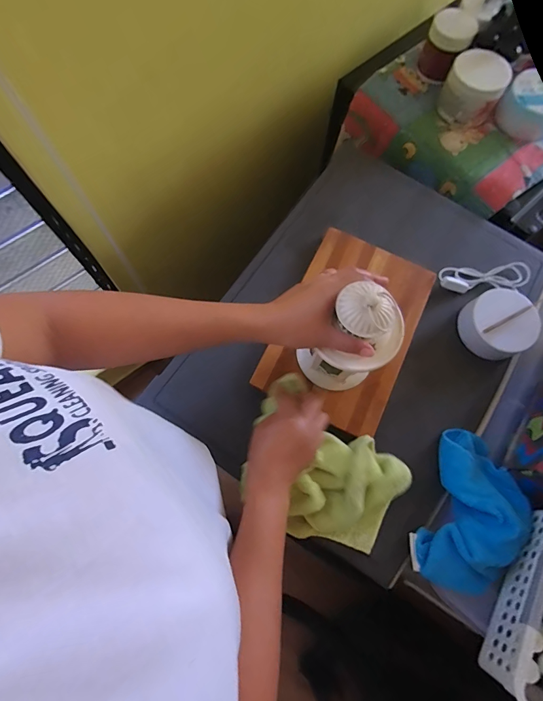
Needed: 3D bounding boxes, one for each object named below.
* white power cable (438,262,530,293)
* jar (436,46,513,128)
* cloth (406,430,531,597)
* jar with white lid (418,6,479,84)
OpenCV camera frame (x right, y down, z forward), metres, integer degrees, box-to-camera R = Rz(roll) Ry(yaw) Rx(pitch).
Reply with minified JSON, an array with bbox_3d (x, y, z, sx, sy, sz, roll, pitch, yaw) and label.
[{"bbox_3d":[0.327,-0.111,0.568,0.149,0.024,0.045,-3,74,-3],"label":"white power cable"},{"bbox_3d":[0.337,-0.438,0.619,0.094,0.071,0.090,36,75,8],"label":"jar"},{"bbox_3d":[0.255,0.201,0.452,0.126,0.046,0.185,26,74,5],"label":"cloth"},{"bbox_3d":[0.296,-0.517,0.635,0.072,0.078,0.082,31,75,7],"label":"jar with white lid"}]

